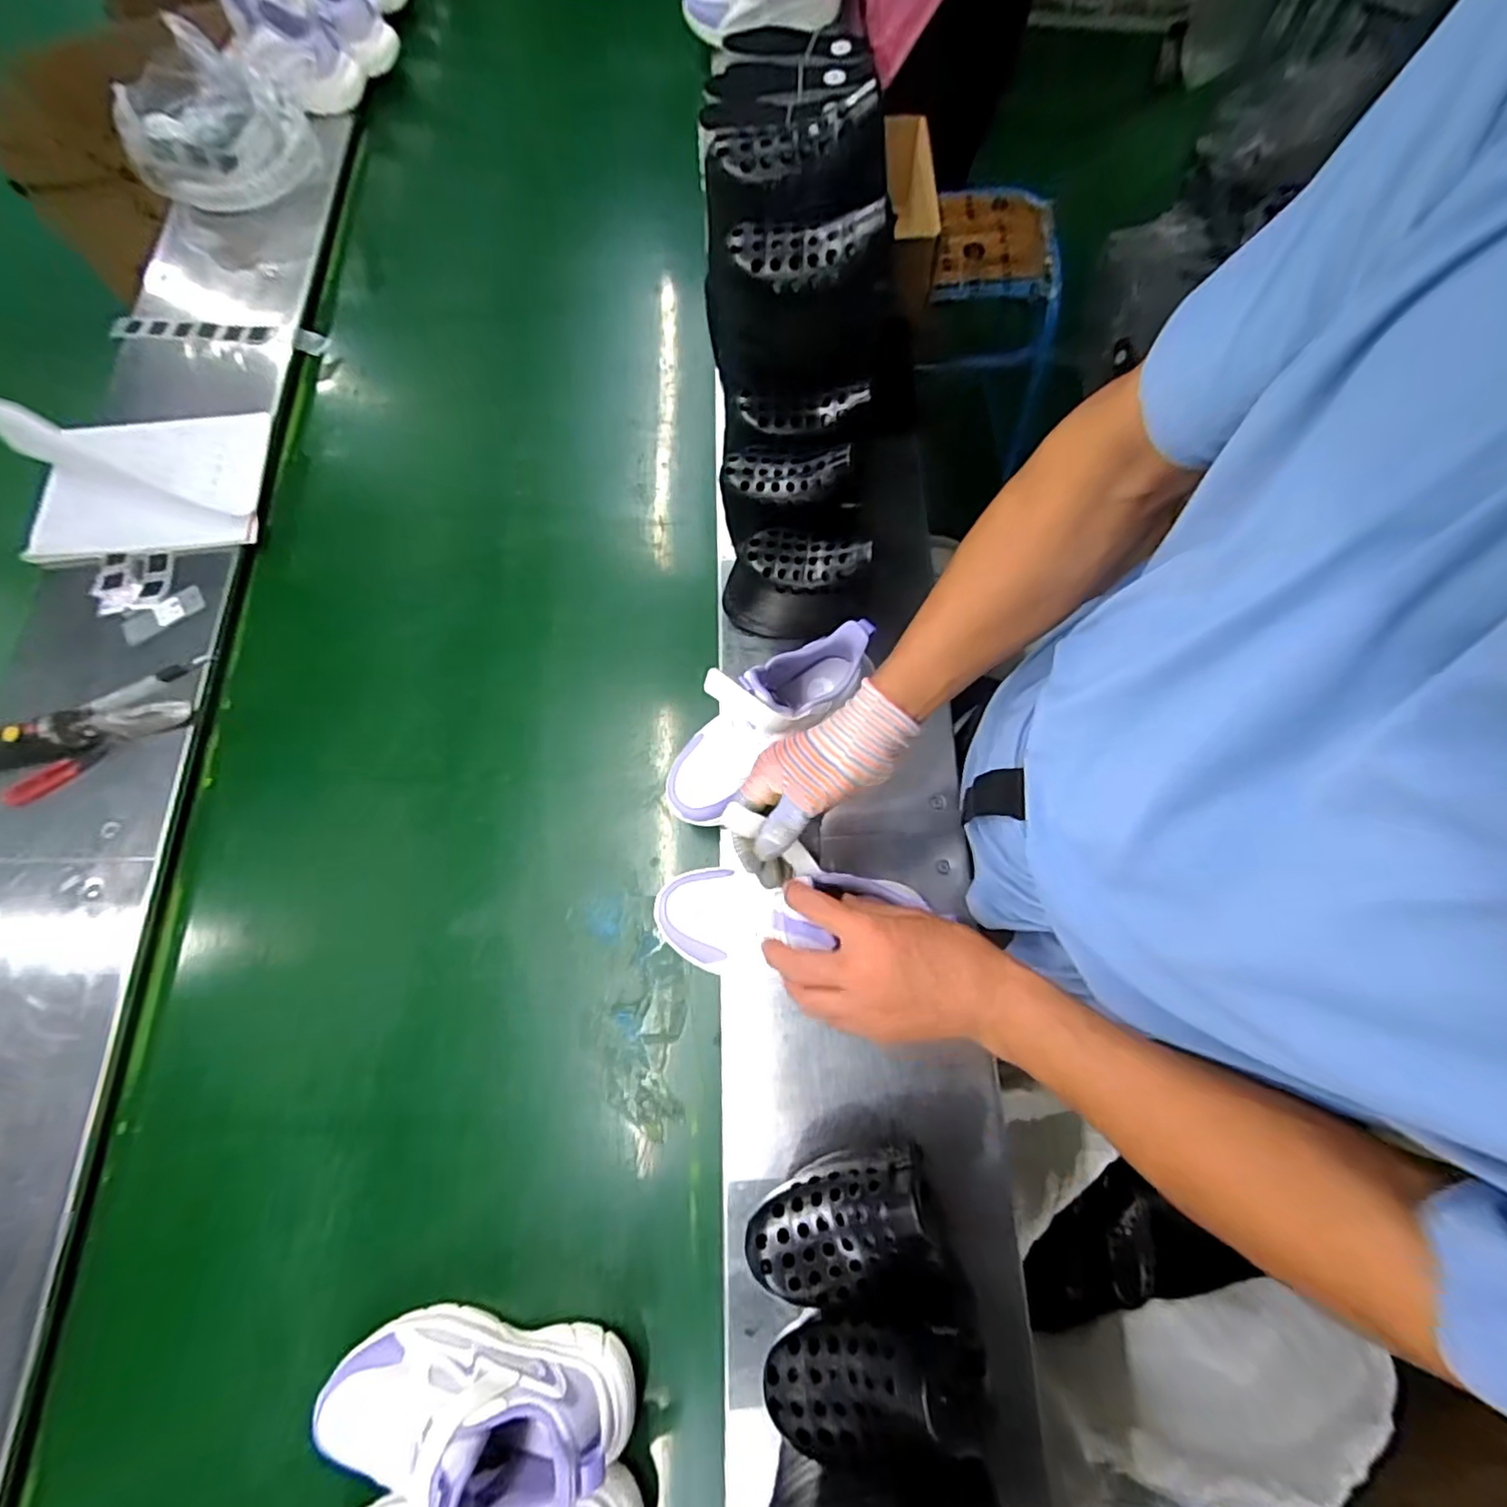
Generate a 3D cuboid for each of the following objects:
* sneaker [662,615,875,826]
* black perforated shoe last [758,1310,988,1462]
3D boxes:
[{"bbox_3d":[0.010,-0.035,0.566,0.235,0.133,0.079,-43,78,4],"label":"sneaker"},{"bbox_3d":[0.065,0.379,0.373,0.132,0.051,0.065,-22,73,21],"label":"black perforated shoe last"}]

